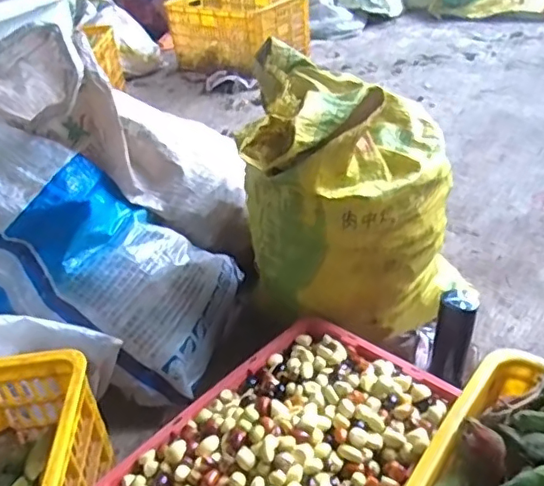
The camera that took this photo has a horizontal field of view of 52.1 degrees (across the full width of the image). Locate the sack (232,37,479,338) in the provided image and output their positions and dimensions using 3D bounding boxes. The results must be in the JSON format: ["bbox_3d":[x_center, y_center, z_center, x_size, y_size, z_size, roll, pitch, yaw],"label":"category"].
[{"bbox_3d":[0.163,-0.066,1.042,0.401,0.504,0.322,-6,36,1],"label":"sack"}]

